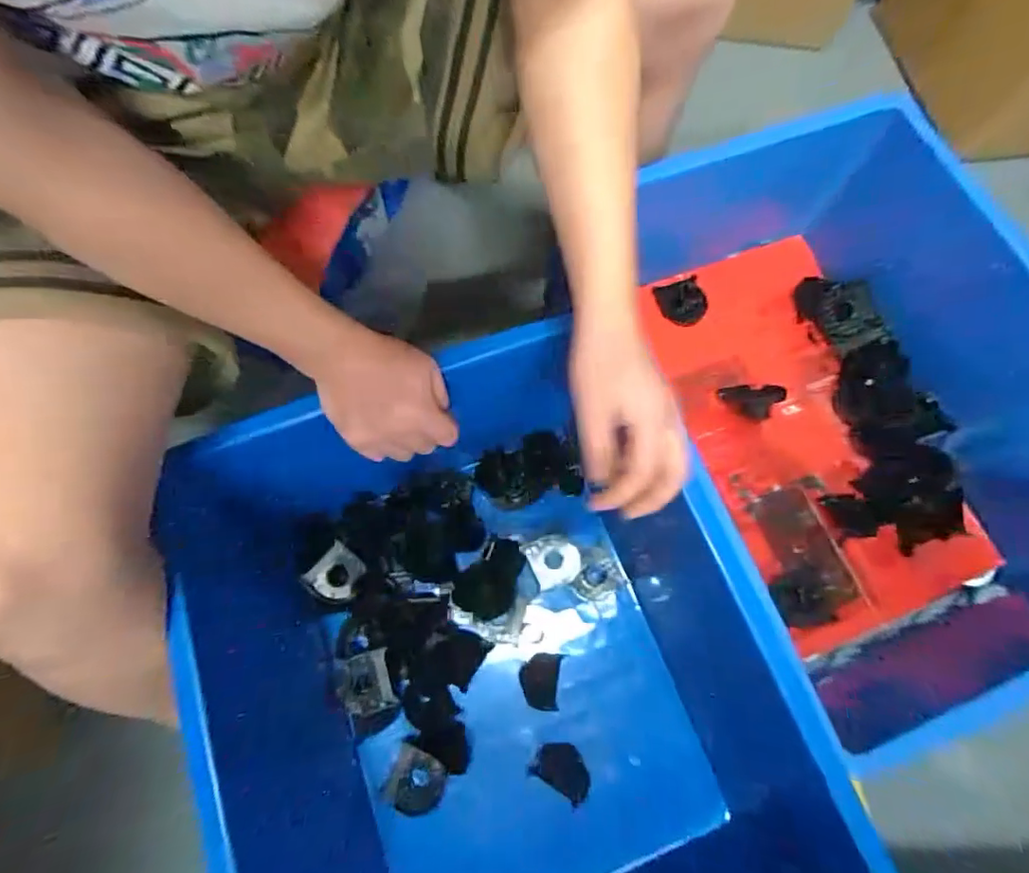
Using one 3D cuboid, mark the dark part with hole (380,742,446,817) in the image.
[{"bbox_3d":[-0.108,0.382,0.590,0.062,0.012,0.060,22,72,7],"label":"dark part with hole"}]

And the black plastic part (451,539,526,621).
[{"bbox_3d":[-0.029,0.176,0.663,0.072,0.012,0.098,27,73,8],"label":"black plastic part"}]

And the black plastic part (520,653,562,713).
[{"bbox_3d":[0.030,0.292,0.636,0.046,0.006,0.061,2,71,0],"label":"black plastic part"}]

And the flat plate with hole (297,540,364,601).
[{"bbox_3d":[-0.212,0.164,0.636,0.057,0.004,0.063,45,54,-7],"label":"flat plate with hole"}]

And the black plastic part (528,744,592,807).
[{"bbox_3d":[0.056,0.382,0.611,0.065,0.009,0.048,32,74,10],"label":"black plastic part"}]

